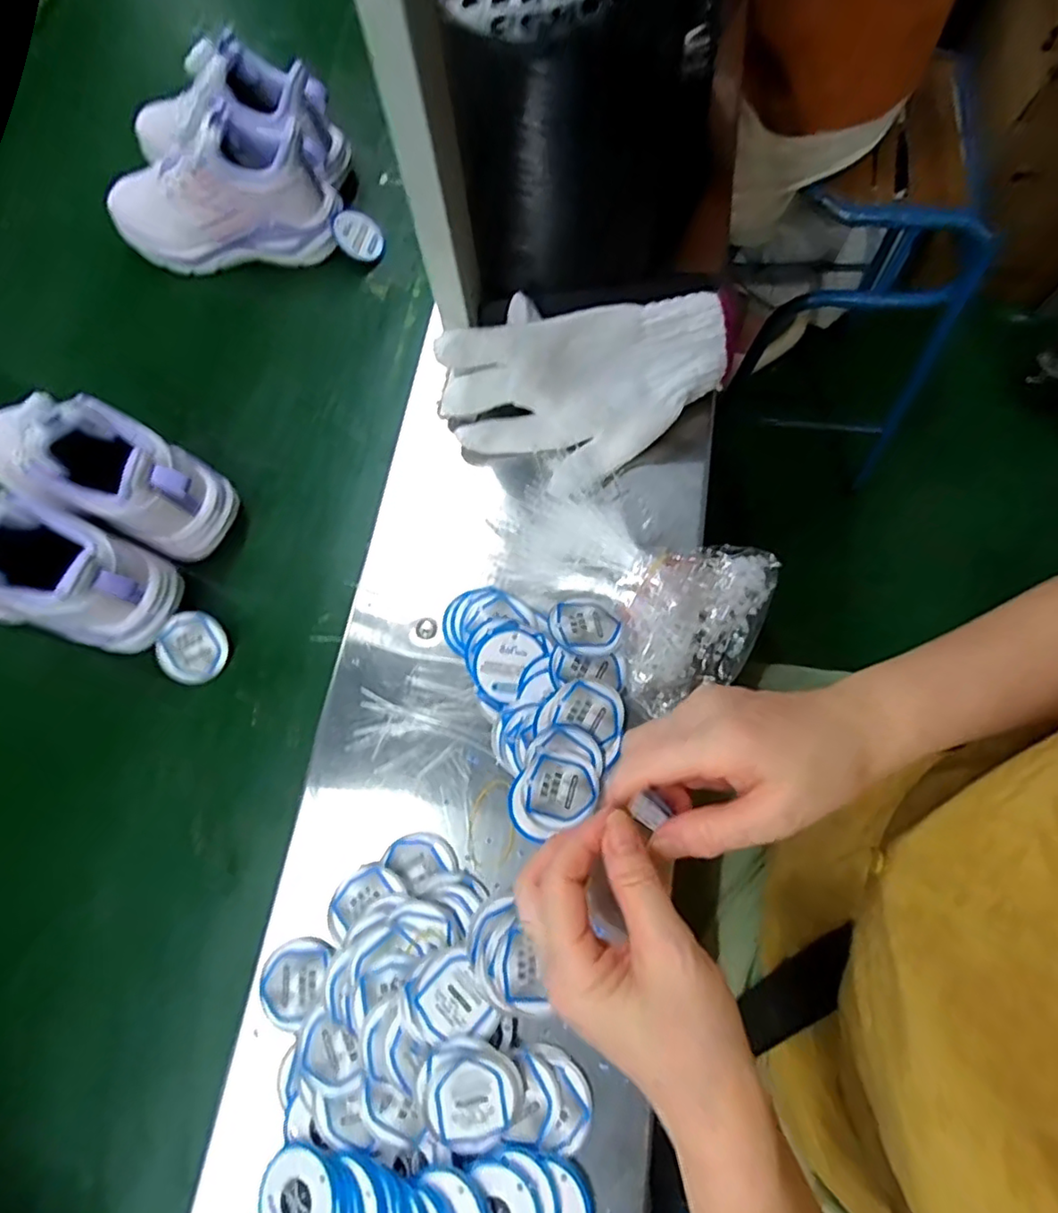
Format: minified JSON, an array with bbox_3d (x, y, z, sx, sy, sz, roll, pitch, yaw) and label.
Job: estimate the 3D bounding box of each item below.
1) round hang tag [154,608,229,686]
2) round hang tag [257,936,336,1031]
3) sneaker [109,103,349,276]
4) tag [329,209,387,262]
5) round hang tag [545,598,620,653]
[{"bbox_3d":[-0.246,0.031,0.448,0.048,0.006,0.051,0,93,-5],"label":"round hang tag"},{"bbox_3d":[-0.137,0.219,0.360,0.040,0.009,0.047,38,76,13],"label":"round hang tag"},{"bbox_3d":[-0.272,-0.363,0.536,0.203,0.105,0.069,-4,71,0],"label":"sneaker"},{"bbox_3d":[-0.157,-0.340,0.561,0.047,0.007,0.044,14,80,-22],"label":"tag"},{"bbox_3d":[0.036,0.013,0.405,0.046,0.004,0.039,17,53,3],"label":"round hang tag"}]

